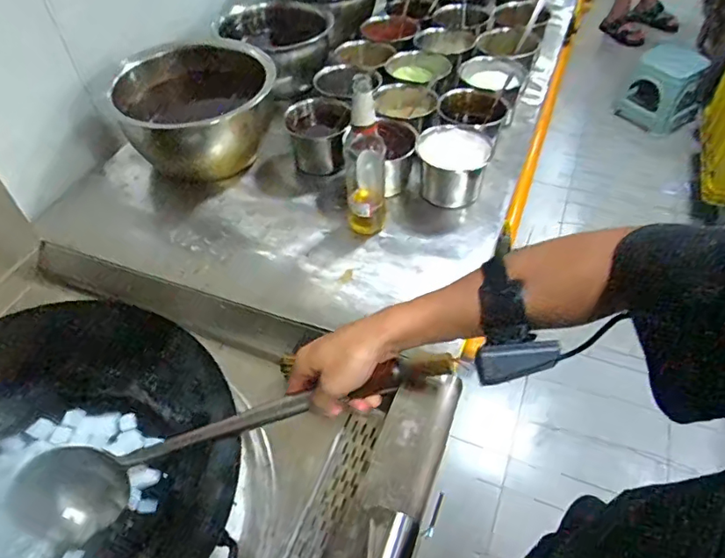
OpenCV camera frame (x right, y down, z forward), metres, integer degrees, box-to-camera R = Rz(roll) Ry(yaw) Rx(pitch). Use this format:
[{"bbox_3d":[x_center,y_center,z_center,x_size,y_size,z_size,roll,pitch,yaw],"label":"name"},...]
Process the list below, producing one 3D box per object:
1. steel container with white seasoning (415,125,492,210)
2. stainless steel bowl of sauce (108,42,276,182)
[{"bbox_3d":[0.158,-0.196,0.938,0.110,0.122,0.103,-2,49,2],"label":"steel container with white seasoning"},{"bbox_3d":[-0.297,-0.309,0.994,0.265,0.178,0.214,-10,49,-5],"label":"stainless steel bowl of sauce"}]

